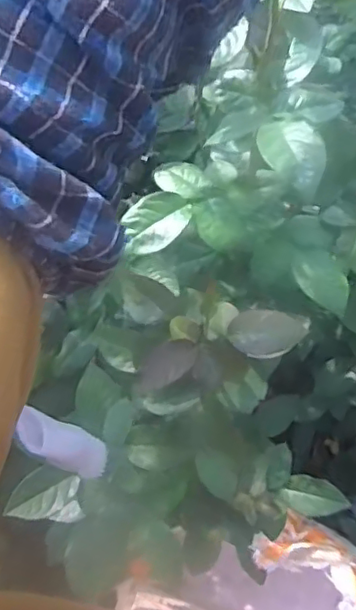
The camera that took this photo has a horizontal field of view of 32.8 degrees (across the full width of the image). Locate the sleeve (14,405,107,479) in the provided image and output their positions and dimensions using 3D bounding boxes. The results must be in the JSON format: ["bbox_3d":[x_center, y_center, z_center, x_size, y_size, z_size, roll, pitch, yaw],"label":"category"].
[{"bbox_3d":[-0.049,0.064,0.270,0.019,0.092,0.019,17,72,9],"label":"sleeve"}]

